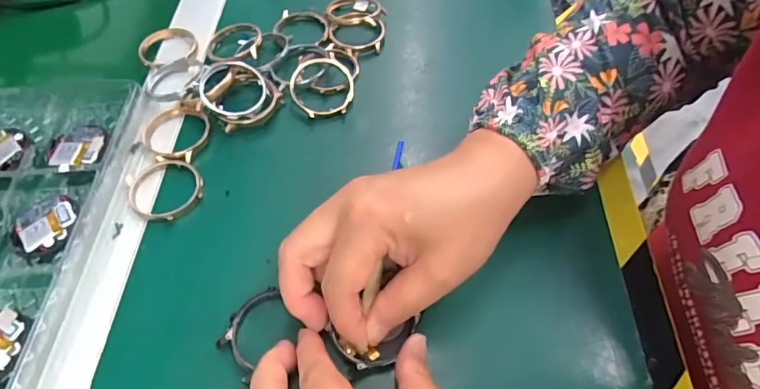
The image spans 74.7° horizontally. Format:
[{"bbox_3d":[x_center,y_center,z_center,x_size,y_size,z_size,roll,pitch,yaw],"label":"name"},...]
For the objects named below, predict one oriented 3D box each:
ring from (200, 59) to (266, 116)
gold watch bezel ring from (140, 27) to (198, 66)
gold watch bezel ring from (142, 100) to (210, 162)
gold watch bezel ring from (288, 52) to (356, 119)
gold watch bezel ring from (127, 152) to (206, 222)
[{"bbox_3d":[-0.104,-0.075,0.353,0.047,0.006,0.046,4,66,-10],"label":"ring"},{"bbox_3d":[-0.170,-0.117,0.400,0.046,0.009,0.047,-2,54,3],"label":"gold watch bezel ring"},{"bbox_3d":[-0.141,-0.043,0.348,0.045,0.012,0.048,-2,54,3],"label":"gold watch bezel ring"},{"bbox_3d":[-0.041,-0.078,0.363,0.047,0.007,0.048,2,71,-6],"label":"gold watch bezel ring"},{"bbox_3d":[-0.138,-0.004,0.321,0.045,0.006,0.049,2,55,-3],"label":"gold watch bezel ring"}]

